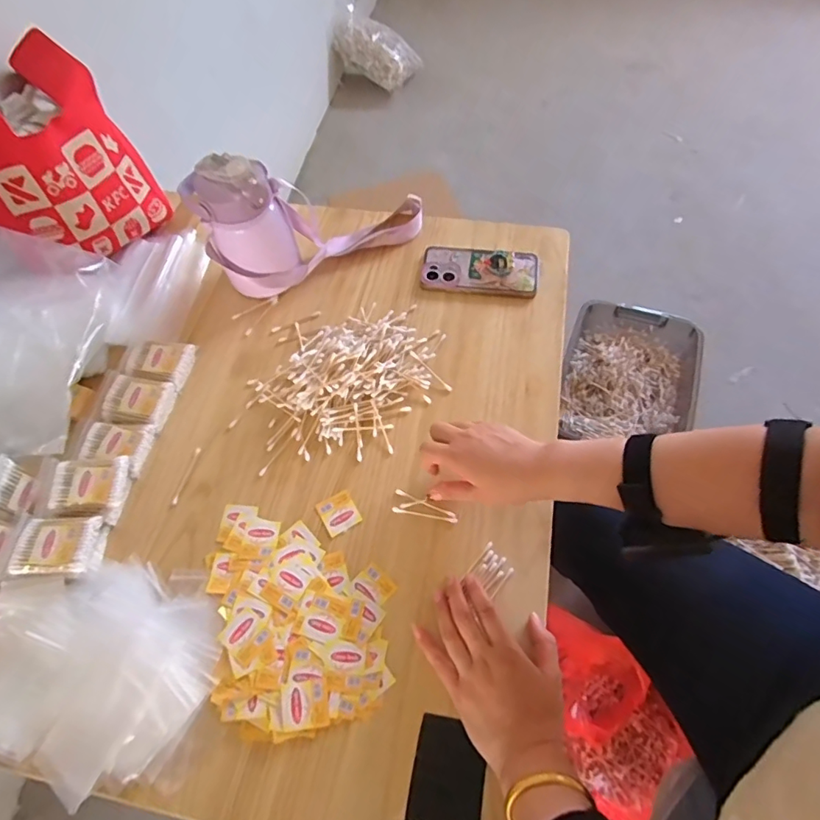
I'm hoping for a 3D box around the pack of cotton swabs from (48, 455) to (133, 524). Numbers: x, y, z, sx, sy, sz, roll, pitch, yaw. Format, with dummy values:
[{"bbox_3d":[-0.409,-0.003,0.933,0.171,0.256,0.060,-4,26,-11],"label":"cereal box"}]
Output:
[{"bbox_3d":[-0.346,0.084,0.545,0.071,0.030,0.065,1,61,5],"label":"pack of cotton swabs"}]

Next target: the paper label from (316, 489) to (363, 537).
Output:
[{"bbox_3d":[-0.079,0.114,0.558,0.038,0.004,0.043,-29,63,-12],"label":"paper label"}]

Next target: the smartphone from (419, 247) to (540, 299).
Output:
[{"bbox_3d":[0.098,-0.200,0.705,0.160,0.017,0.081,7,63,8],"label":"smartphone"}]

